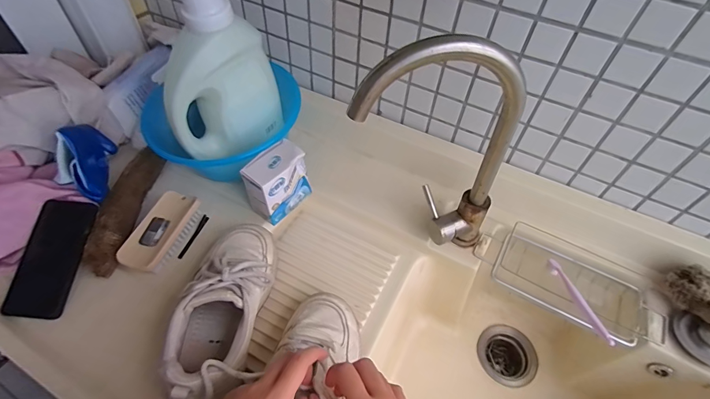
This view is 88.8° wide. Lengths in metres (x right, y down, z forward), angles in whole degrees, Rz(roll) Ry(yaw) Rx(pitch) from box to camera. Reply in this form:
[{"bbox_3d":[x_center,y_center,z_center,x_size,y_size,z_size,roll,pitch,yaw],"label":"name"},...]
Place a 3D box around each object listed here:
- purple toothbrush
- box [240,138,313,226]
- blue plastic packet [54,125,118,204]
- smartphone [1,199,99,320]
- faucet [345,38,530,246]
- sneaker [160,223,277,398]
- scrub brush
[{"bbox_3d":[0.305,0.133,0.502,0.010,0.019,0.175,9,22,4],"label":"purple toothbrush"},{"bbox_3d":[-0.121,-0.029,0.575,0.057,0.092,0.101,37,61,22],"label":"box"},{"bbox_3d":[-0.407,-0.071,0.542,0.038,0.097,0.116,-8,55,-8],"label":"blue plastic packet"},{"bbox_3d":[-0.420,0.079,0.505,0.084,0.014,0.161,3,68,0],"label":"smartphone"},{"bbox_3d":[0.098,-0.045,0.458,0.198,0.323,0.060,12,55,6],"label":"faucet"},{"bbox_3d":[-0.157,0.126,0.451,0.085,0.102,0.235,8,41,3],"label":"sneaker"},{"bbox_3d":[-0.291,0.050,0.551,0.062,0.036,0.128,17,56,10],"label":"scrub brush"}]

